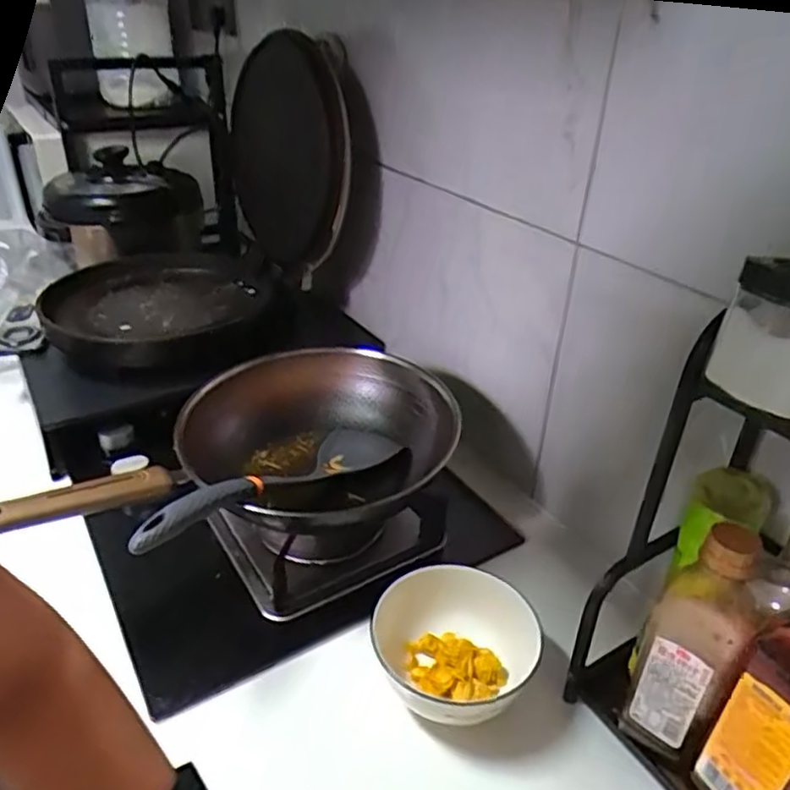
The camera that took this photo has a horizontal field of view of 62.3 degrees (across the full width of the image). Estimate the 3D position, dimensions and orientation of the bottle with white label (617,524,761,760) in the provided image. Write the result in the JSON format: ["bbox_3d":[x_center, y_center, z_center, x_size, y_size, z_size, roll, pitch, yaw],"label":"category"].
[{"bbox_3d":[0.231,0.188,0.507,0.062,0.219,0.053,20,36,26],"label":"bottle with white label"}]

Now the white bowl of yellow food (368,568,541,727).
[{"bbox_3d":[0.055,0.246,0.614,0.152,0.087,0.143,2,32,-1],"label":"white bowl of yellow food"}]

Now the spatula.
[{"bbox_3d":[-0.119,0.088,0.681,0.082,0.036,0.355,20,17,26],"label":"spatula"}]

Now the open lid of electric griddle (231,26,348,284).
[{"bbox_3d":[-0.165,-0.351,0.975,0.032,0.324,0.293,-19,60,-36],"label":"open lid of electric griddle"}]

